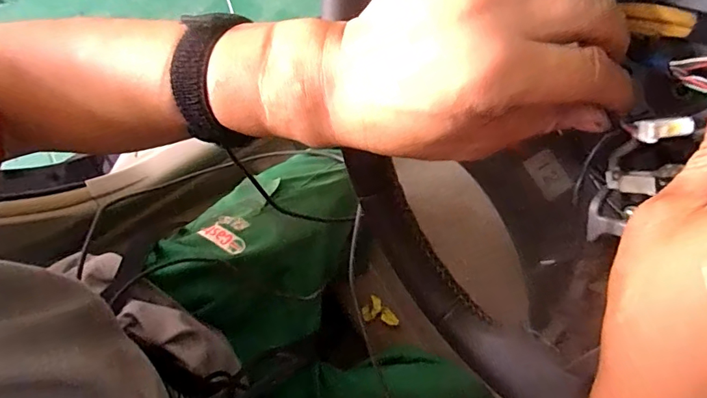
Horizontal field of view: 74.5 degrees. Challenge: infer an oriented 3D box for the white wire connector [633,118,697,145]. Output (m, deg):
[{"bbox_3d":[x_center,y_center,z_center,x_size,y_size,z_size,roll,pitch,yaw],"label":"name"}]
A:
[{"bbox_3d":[0.132,-0.029,0.197,0.021,0.008,0.010,-8,77,11],"label":"white wire connector"}]

